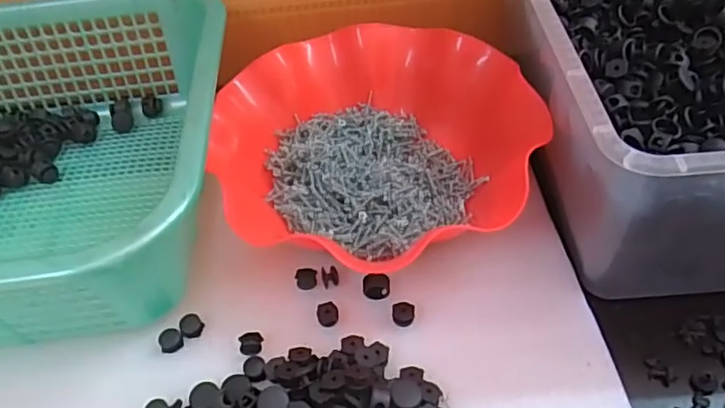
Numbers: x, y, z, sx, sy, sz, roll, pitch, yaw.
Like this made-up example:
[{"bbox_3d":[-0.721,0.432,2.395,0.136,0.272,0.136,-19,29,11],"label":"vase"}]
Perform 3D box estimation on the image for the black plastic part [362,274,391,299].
[{"bbox_3d":[0.009,0.051,0.371,0.017,0.011,0.012,-1,48,4],"label":"black plastic part"}]

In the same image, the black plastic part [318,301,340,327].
[{"bbox_3d":[-0.021,0.067,0.363,0.013,0.009,0.014,-8,48,-3],"label":"black plastic part"}]

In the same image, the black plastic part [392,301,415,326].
[{"bbox_3d":[0.025,0.066,0.359,0.013,0.008,0.014,-2,48,2],"label":"black plastic part"}]

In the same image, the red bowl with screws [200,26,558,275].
[{"bbox_3d":[0.007,-0.044,0.416,0.209,0.054,0.212,-2,48,2],"label":"red bowl with screws"}]

